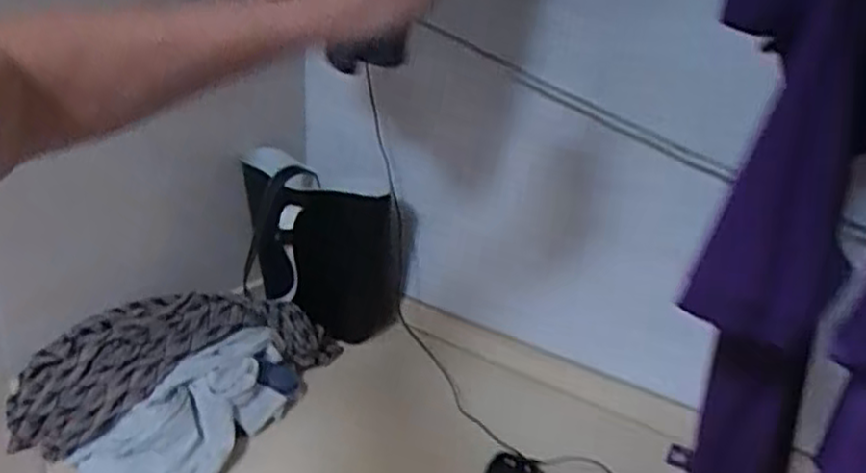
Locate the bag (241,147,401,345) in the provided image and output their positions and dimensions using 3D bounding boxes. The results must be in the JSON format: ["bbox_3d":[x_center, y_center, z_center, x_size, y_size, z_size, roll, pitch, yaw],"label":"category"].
[{"bbox_3d":[-0.186,0.010,1.220,0.303,0.323,0.147,19,44,23],"label":"bag"}]

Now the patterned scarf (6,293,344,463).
[{"bbox_3d":[-0.376,0.168,1.083,0.446,0.094,0.195,-12,26,-32],"label":"patterned scarf"}]

